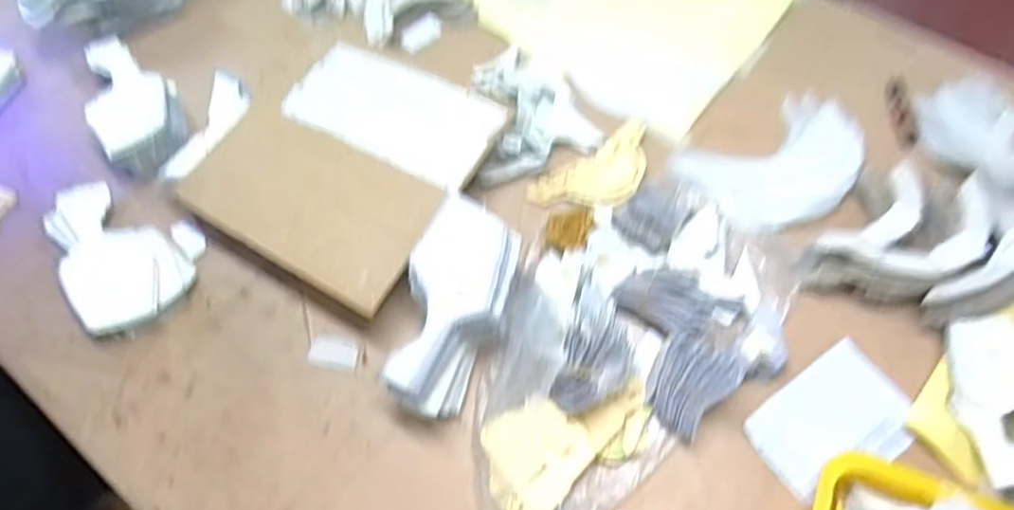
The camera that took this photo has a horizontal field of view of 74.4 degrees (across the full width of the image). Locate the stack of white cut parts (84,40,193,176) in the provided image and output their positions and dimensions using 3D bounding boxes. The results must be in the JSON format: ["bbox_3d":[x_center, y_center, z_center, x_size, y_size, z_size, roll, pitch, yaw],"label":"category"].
[{"bbox_3d":[-0.453,-0.184,0.807,0.095,0.045,0.196,-29,67,-11],"label":"stack of white cut parts"}]

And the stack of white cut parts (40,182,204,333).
[{"bbox_3d":[-0.424,-0.008,0.738,0.136,0.025,0.187,-38,69,-15],"label":"stack of white cut parts"}]

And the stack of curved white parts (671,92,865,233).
[{"bbox_3d":[0.316,-0.105,0.768,0.210,0.022,0.142,-28,67,-11],"label":"stack of curved white parts"}]

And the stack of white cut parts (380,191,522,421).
[{"bbox_3d":[-0.052,0.052,0.643,0.098,0.072,0.204,13,78,8],"label":"stack of white cut parts"}]

